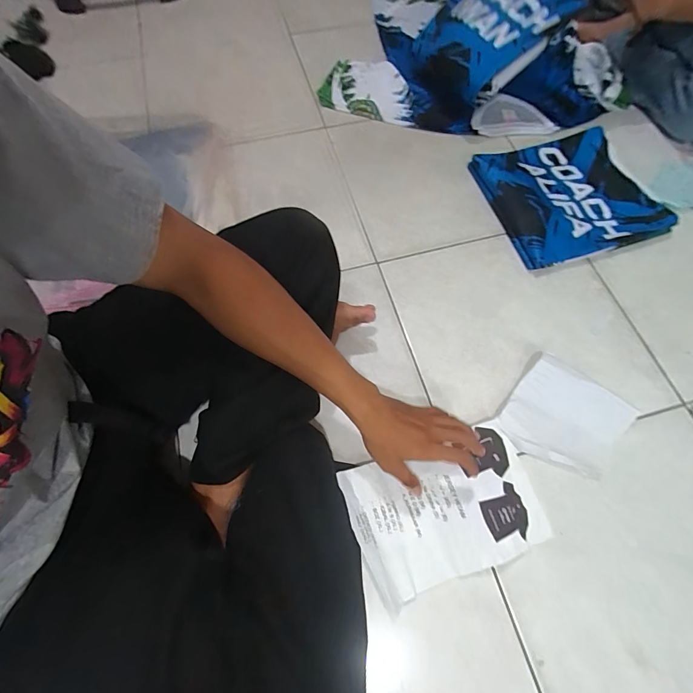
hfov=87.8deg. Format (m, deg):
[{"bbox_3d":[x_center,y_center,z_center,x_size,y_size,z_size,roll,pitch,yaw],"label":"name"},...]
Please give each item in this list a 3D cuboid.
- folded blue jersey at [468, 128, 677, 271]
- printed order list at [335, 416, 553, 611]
[{"bbox_3d":[0.447,-0.311,0.734,0.299,0.042,0.284,-16,67,-6],"label":"folded blue jersey"},{"bbox_3d":[0.139,0.226,0.510,0.272,0.029,0.172,-18,70,-7],"label":"printed order list"}]

